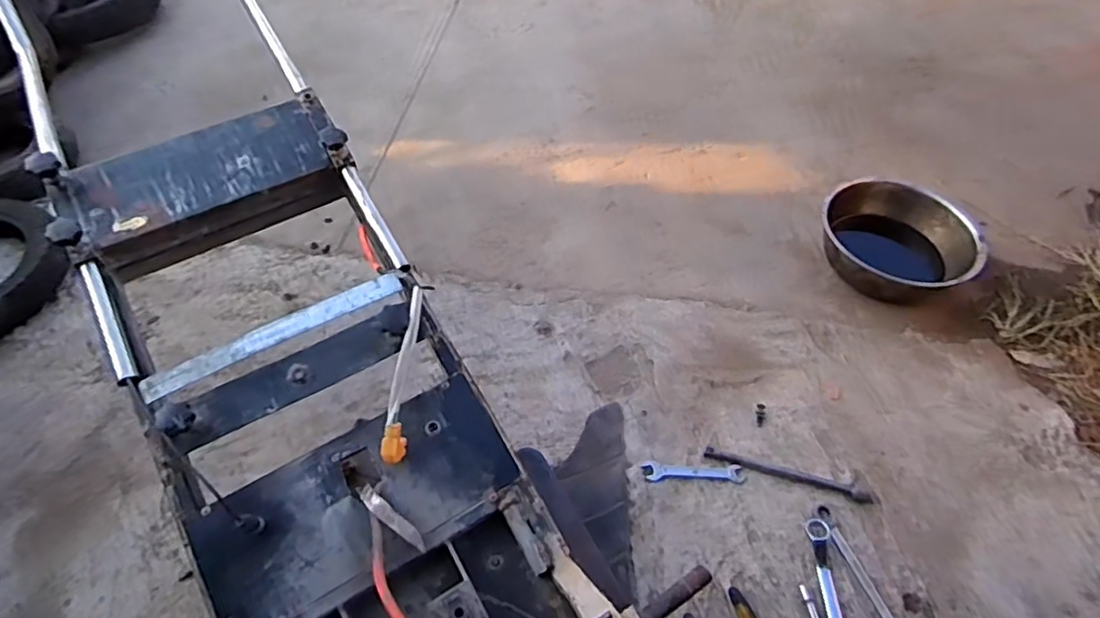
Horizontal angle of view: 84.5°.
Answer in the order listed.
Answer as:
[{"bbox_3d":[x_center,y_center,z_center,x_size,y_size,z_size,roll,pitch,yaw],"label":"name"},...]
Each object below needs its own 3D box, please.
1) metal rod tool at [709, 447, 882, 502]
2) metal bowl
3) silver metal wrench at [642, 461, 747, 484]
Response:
[{"bbox_3d":[0.352,0.241,0.891,0.241,0.023,0.025,14,54,10],"label":"metal rod tool"},{"bbox_3d":[0.660,-0.129,1.156,0.270,0.079,0.270,0,53,0],"label":"metal bowl"},{"bbox_3d":[0.211,0.241,0.893,0.140,0.012,0.030,2,53,1],"label":"silver metal wrench"}]

